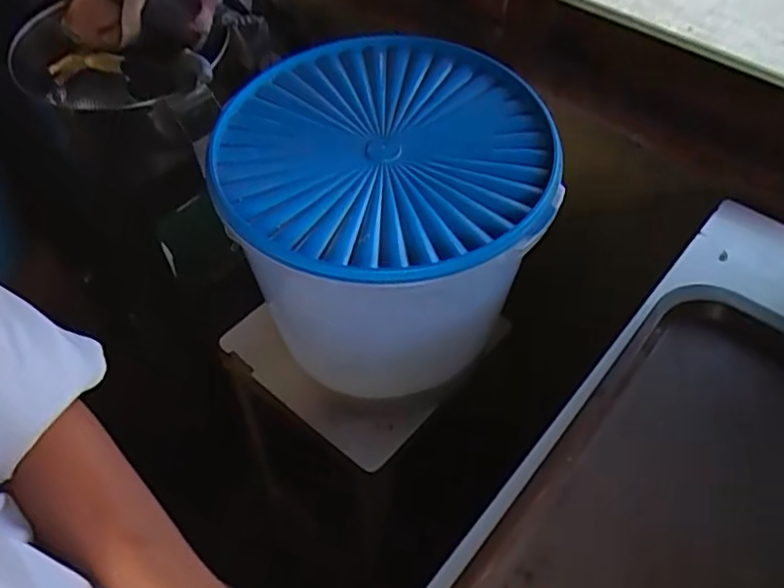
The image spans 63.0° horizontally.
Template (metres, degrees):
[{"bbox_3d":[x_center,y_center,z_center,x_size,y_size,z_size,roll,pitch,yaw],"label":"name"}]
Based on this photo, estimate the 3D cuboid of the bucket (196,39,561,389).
[{"bbox_3d":[-0.005,-0.063,0.707,0.314,0.289,0.294,0,53,1],"label":"bucket"}]

